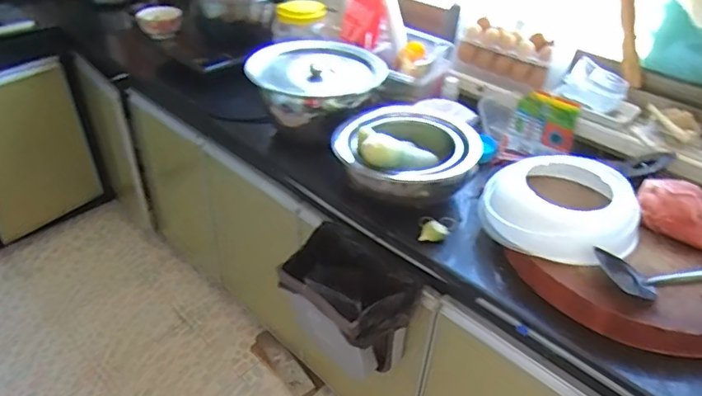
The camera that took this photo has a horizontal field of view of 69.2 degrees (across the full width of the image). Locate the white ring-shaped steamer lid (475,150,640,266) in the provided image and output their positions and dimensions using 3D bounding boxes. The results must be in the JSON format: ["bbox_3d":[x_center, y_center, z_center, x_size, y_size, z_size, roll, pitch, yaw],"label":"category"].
[{"bbox_3d":[0.342,0.008,0.847,0.228,0.082,0.233,1,38,-1],"label":"white ring-shaped steamer lid"}]

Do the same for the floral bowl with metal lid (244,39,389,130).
[{"bbox_3d":[-0.076,-0.282,1.180,0.282,0.126,0.281,1,38,-1],"label":"floral bowl with metal lid"}]

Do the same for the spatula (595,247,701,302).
[{"bbox_3d":[0.518,0.111,0.736,0.310,0.038,0.066,2,38,0],"label":"spatula"}]

